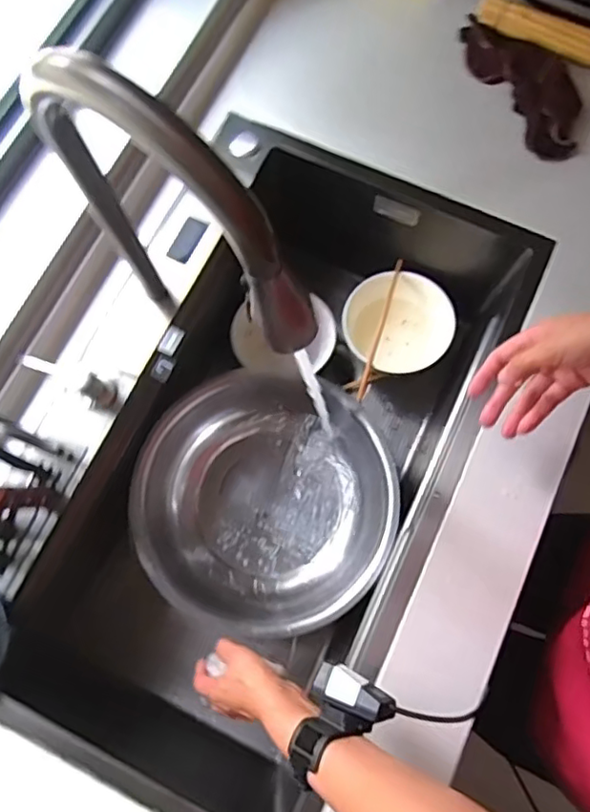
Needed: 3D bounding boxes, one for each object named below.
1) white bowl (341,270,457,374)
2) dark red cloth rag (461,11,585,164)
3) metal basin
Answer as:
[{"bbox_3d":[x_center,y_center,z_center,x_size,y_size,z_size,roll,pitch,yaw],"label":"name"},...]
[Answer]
[{"bbox_3d":[0.141,-0.115,0.866,0.141,0.075,0.144,0,77,1],"label":"white bowl"},{"bbox_3d":[0.296,-0.411,0.755,0.101,0.018,0.218,-28,77,-7],"label":"dark red cloth rag"},{"bbox_3d":[-0.040,0.130,0.810,0.308,0.145,0.307,13,77,4],"label":"metal basin"}]

